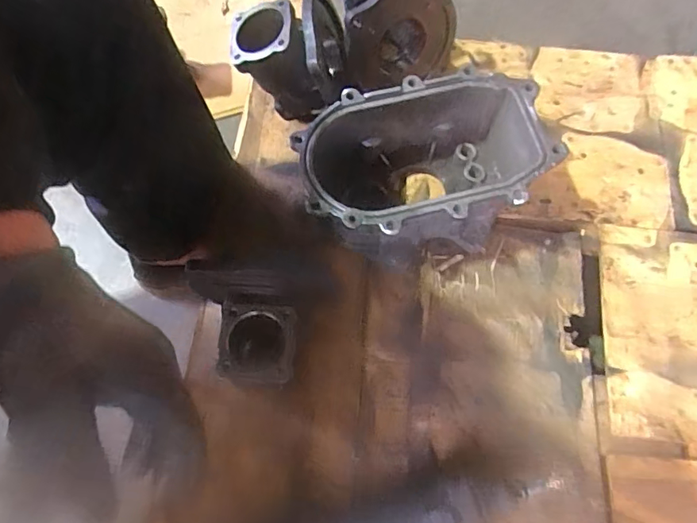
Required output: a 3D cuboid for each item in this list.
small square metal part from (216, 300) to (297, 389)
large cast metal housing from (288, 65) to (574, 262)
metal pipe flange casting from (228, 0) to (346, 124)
[{"bbox_3d":[-0.085,0.076,0.459,0.066,0.016,0.073,2,70,0],"label":"small square metal part"},{"bbox_3d":[0.083,-0.098,0.585,0.266,0.142,0.164,-13,69,-3],"label":"large cast metal housing"},{"bbox_3d":[-0.071,-0.263,0.635,0.128,0.136,0.137,7,70,2],"label":"metal pipe flange casting"}]

